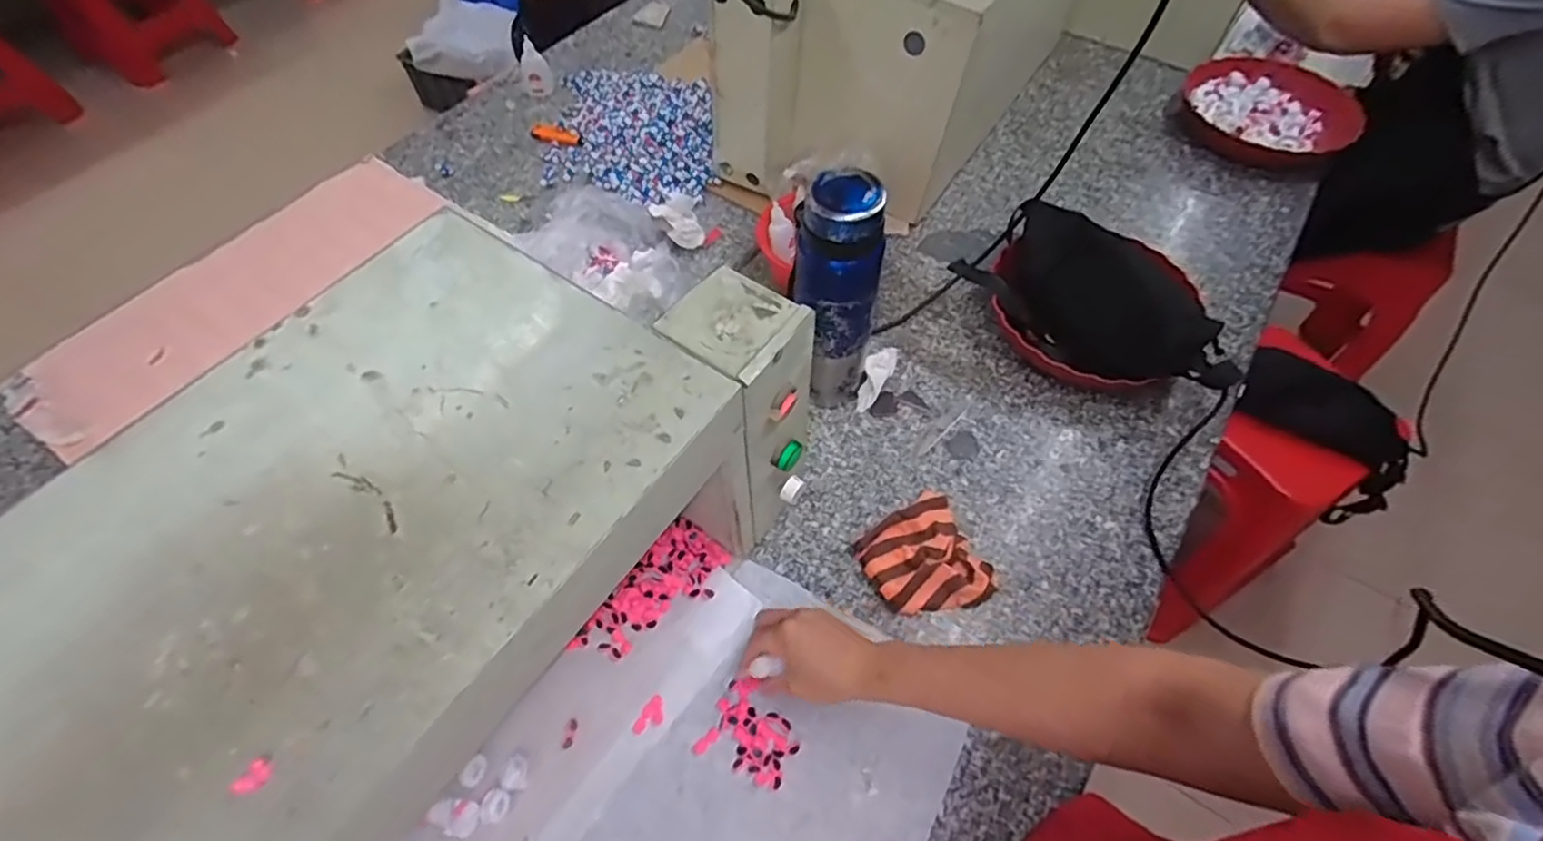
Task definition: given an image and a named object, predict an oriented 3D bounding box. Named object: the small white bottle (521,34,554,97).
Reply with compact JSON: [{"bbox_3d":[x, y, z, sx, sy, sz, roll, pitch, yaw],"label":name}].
[{"bbox_3d":[-0.382,-0.569,1.053,0.048,0.072,0.043,-17,59,-11],"label":"small white bottle"}]

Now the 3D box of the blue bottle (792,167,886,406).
[{"bbox_3d":[0.063,-0.113,0.656,0.077,0.274,0.061,6,58,4],"label":"blue bottle"}]

